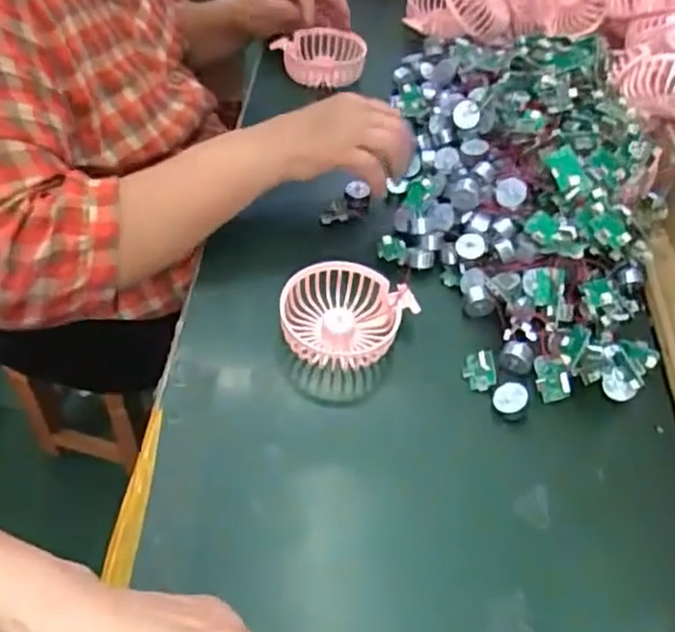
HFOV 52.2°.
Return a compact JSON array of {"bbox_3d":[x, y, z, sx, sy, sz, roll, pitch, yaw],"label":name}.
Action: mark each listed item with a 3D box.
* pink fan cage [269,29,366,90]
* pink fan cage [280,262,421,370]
[{"bbox_3d":[-0.018,-0.287,0.762,0.091,0.040,0.094,-7,51,-10],"label":"pink fan cage"},{"bbox_3d":[0.005,0.000,0.528,0.086,0.035,0.082,2,50,-2],"label":"pink fan cage"}]

